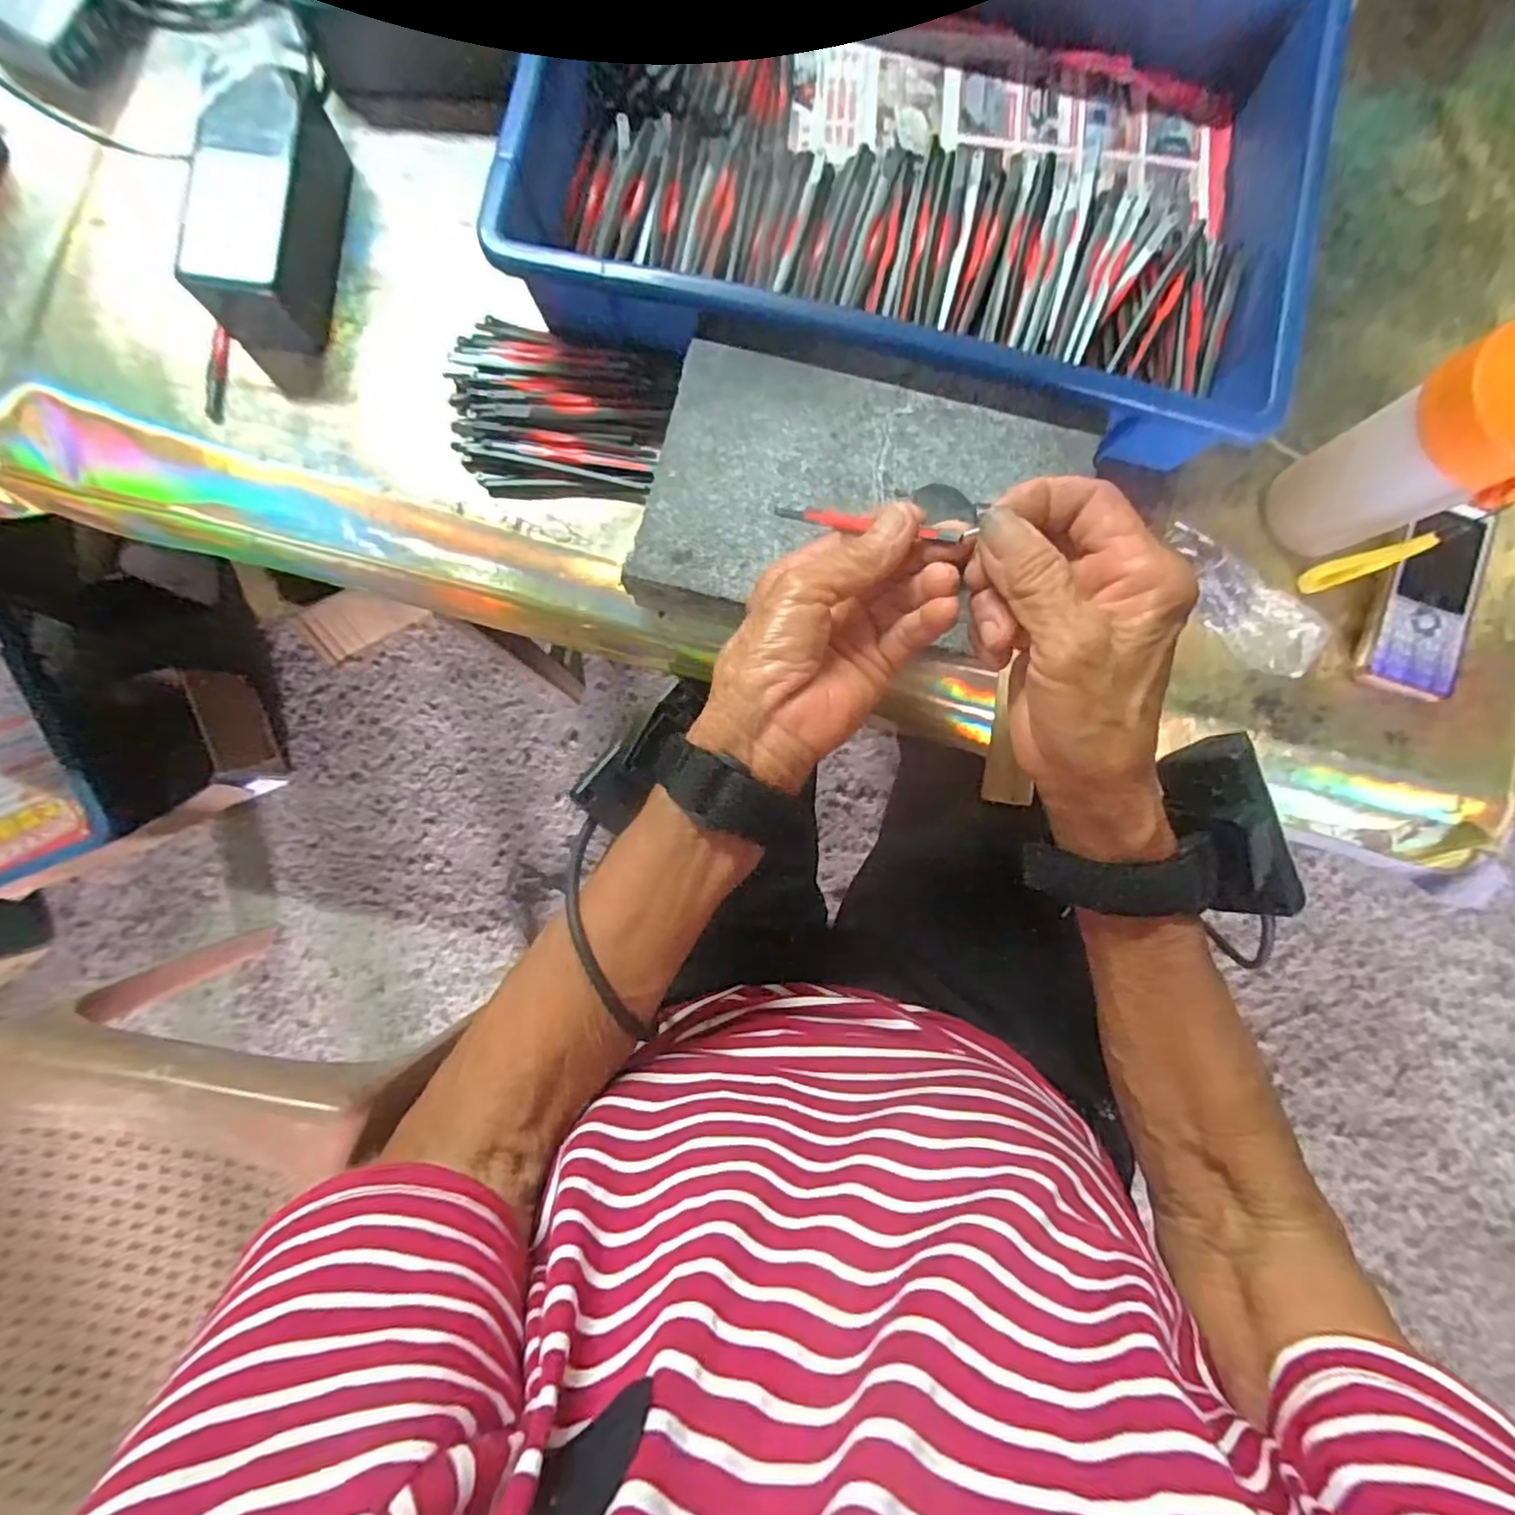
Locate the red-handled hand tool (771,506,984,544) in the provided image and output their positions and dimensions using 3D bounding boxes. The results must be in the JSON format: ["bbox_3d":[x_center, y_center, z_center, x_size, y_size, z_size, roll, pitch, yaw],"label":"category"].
[{"bbox_3d":[0.045,-0.099,0.284,0.010,0.102,0.010,37,84,-45],"label":"red-handled hand tool"}]

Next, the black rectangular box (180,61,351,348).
[{"bbox_3d":[-0.266,-0.293,0.368,0.055,0.049,0.135,5,85,-2],"label":"black rectangular box"}]

